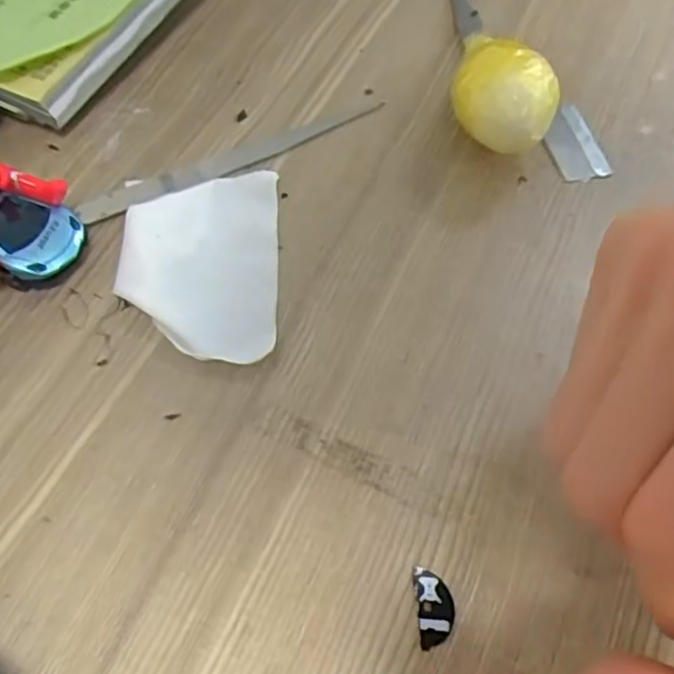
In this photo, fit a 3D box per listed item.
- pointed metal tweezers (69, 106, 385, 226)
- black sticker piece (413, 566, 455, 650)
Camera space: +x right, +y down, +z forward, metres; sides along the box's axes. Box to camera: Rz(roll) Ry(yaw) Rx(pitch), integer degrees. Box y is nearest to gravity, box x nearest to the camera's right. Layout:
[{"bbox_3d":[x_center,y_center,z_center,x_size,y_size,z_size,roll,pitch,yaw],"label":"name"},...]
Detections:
[{"bbox_3d":[-0.040,-0.070,0.257,0.122,0.004,0.012,-26,63,-14],"label":"pointed metal tweezers"},{"bbox_3d":[0.026,0.071,0.175,0.009,0.004,0.019,-1,53,-7],"label":"black sticker piece"}]

